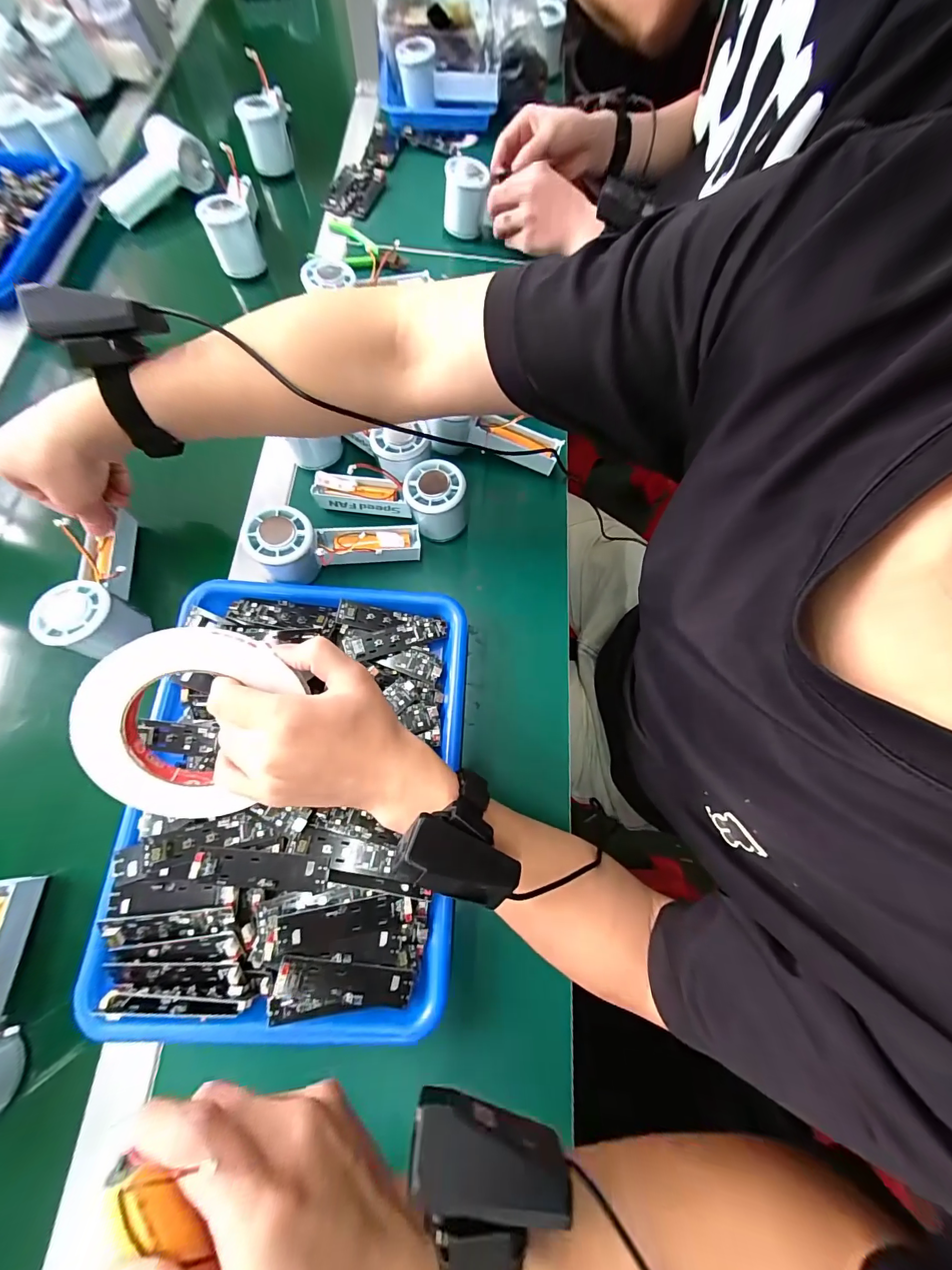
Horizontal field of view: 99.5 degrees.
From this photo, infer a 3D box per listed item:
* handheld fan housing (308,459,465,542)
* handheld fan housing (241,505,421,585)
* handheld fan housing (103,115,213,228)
[{"bbox_3d":[-0.085,-0.133,0.398,0.149,0.063,0.056,8,71,1],"label":"handheld fan housing"},{"bbox_3d":[-0.128,-0.083,0.376,0.151,0.046,0.060,-5,71,-18],"label":"handheld fan housing"},{"bbox_3d":[-0.411,-0.587,0.515,0.140,0.055,0.049,-39,76,0],"label":"handheld fan housing"}]

